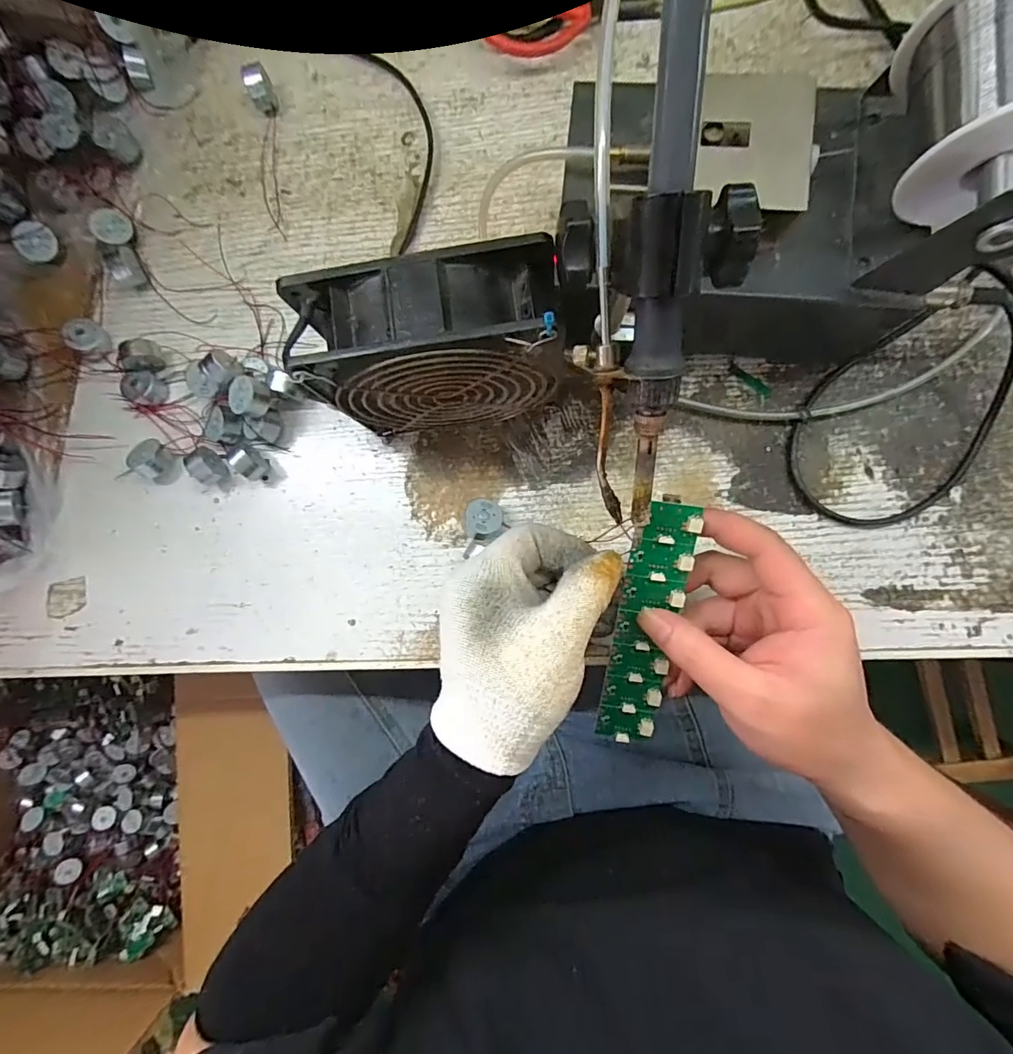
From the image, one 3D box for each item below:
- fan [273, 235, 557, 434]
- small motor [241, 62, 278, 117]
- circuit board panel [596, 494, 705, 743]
[{"bbox_3d":[-0.034,-0.086,0.258,0.121,0.119,0.048,-7,85,4],"label":"fan"},{"bbox_3d":[-0.171,-0.305,0.336,0.017,0.024,0.017,0,86,5],"label":"small motor"},{"bbox_3d":[0.072,0.053,0.252,0.030,0.006,0.138,8,106,5],"label":"circuit board panel"}]

